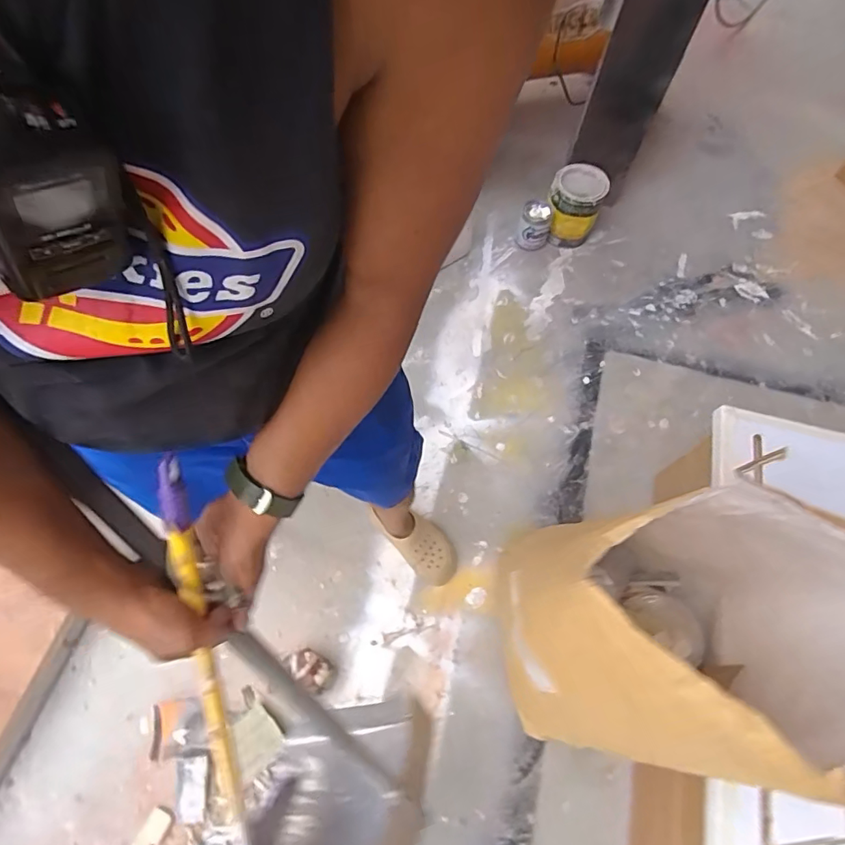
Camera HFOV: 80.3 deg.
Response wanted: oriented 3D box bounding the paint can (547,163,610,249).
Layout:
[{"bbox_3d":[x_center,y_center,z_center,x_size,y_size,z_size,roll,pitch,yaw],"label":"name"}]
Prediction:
[{"bbox_3d":[0.492,-0.697,1.638,0.164,0.221,0.176,20,67,8],"label":"paint can"}]

